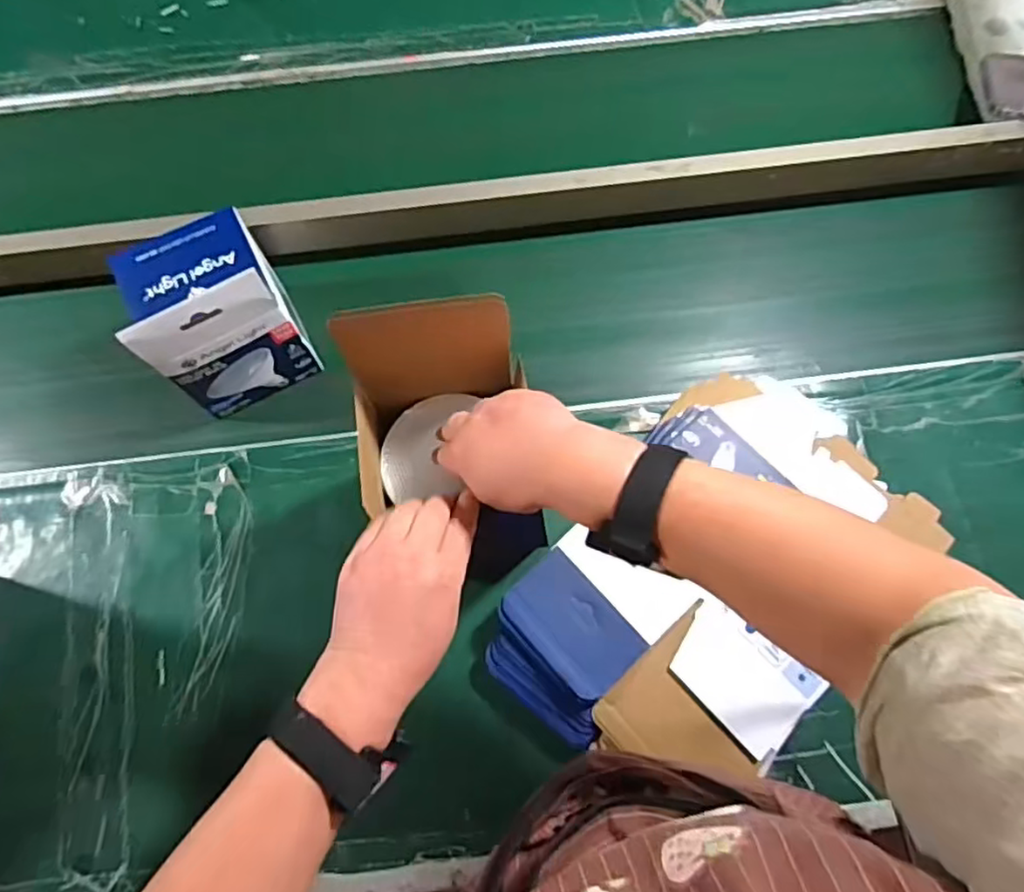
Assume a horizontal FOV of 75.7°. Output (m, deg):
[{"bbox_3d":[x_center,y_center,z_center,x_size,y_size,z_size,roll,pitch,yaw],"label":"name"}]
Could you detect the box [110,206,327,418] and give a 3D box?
[{"bbox_3d":[-0.285,-0.130,0.634,0.119,0.183,0.125,-30,74,-10],"label":"box"}]

